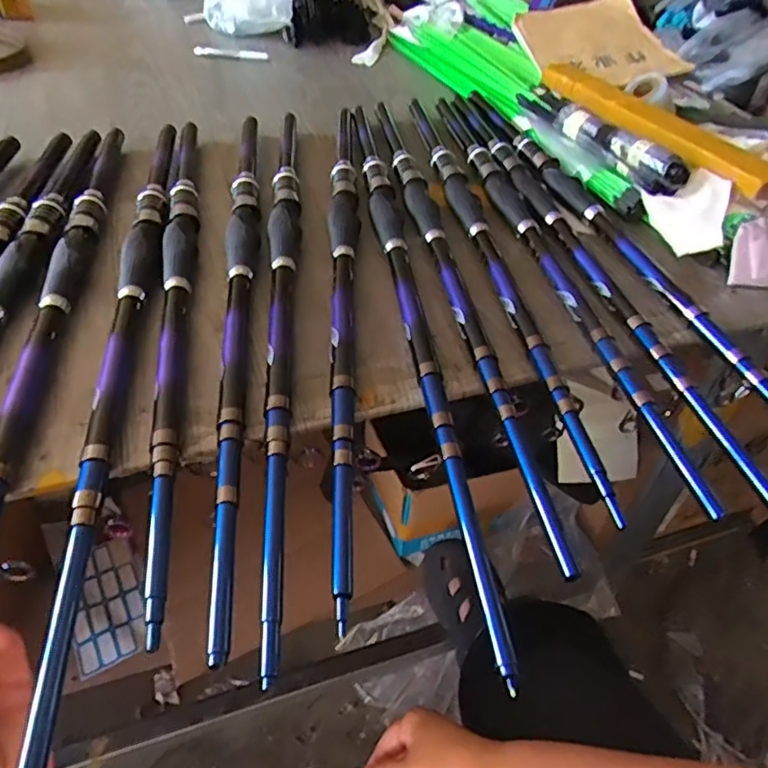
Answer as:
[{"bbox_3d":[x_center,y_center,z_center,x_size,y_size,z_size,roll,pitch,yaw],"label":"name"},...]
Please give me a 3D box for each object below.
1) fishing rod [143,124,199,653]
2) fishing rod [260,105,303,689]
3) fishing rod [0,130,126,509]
[{"bbox_3d":[-0.181,-0.092,0.519,0.024,0.022,0.630,-6,46,-9],"label":"fishing rod"},{"bbox_3d":[-0.091,-0.091,0.524,0.027,0.022,0.657,-2,45,-5],"label":"fishing rod"},{"bbox_3d":[-0.262,-0.039,0.464,0.026,0.024,0.722,-5,46,-8],"label":"fishing rod"}]

